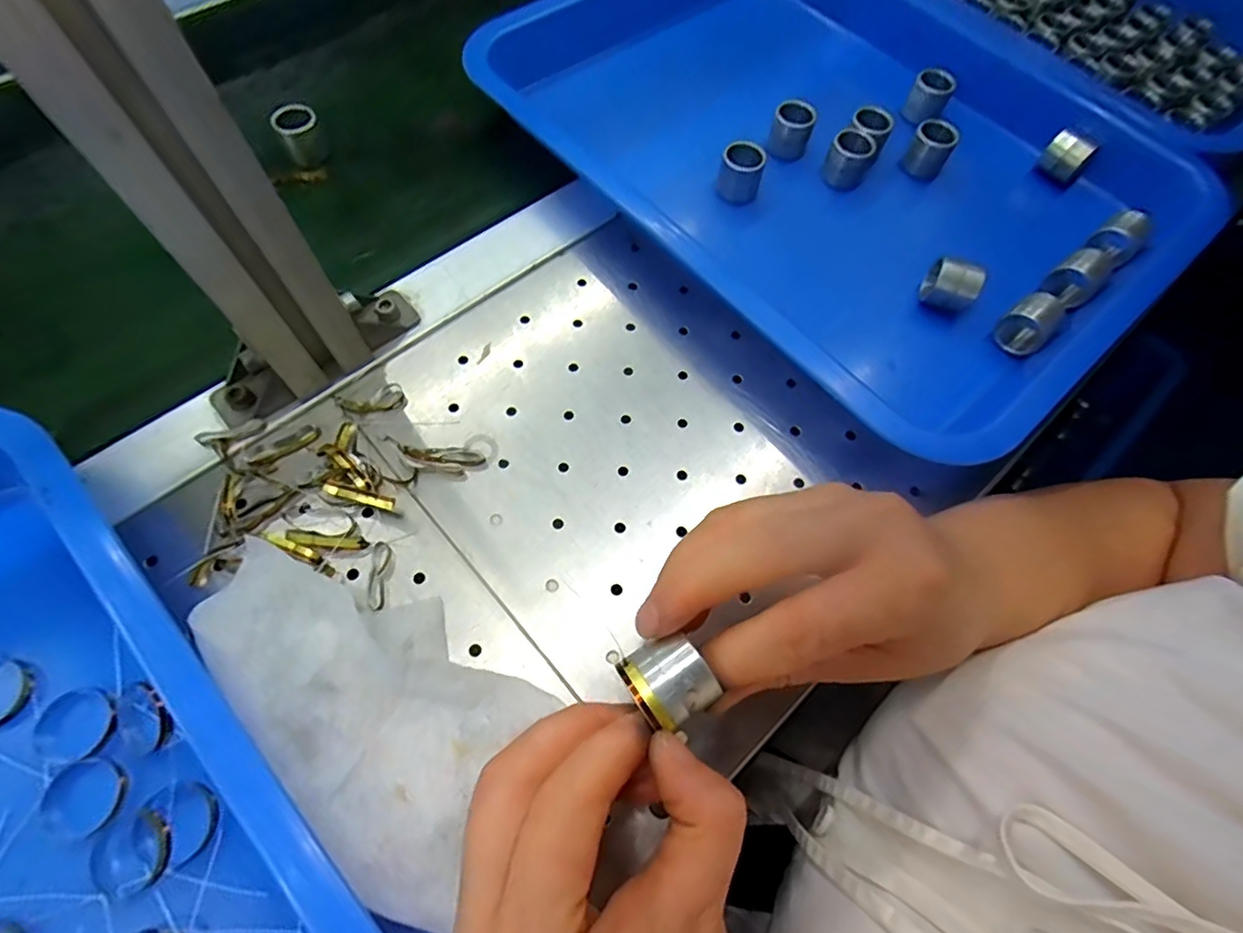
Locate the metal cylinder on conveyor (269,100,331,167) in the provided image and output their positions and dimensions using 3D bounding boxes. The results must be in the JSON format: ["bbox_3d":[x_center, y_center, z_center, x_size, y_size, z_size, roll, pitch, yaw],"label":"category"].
[{"bbox_3d":[-0.194,-0.201,0.353,0.024,0.024,0.025,-28,69,-15],"label":"metal cylinder on conveyor"}]

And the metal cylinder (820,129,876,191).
[{"bbox_3d":[0.139,-0.188,0.358,0.025,0.025,0.028,22,65,7],"label":"metal cylinder"}]

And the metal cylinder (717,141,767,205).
[{"bbox_3d":[0.070,-0.171,0.341,0.024,0.025,0.024,18,65,5],"label":"metal cylinder"}]

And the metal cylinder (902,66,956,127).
[{"bbox_3d":[0.205,-0.247,0.389,0.024,0.026,0.021,27,66,9],"label":"metal cylinder"}]

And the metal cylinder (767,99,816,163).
[{"bbox_3d":[0.106,-0.210,0.364,0.024,0.025,0.021,17,65,5],"label":"metal cylinder"}]

